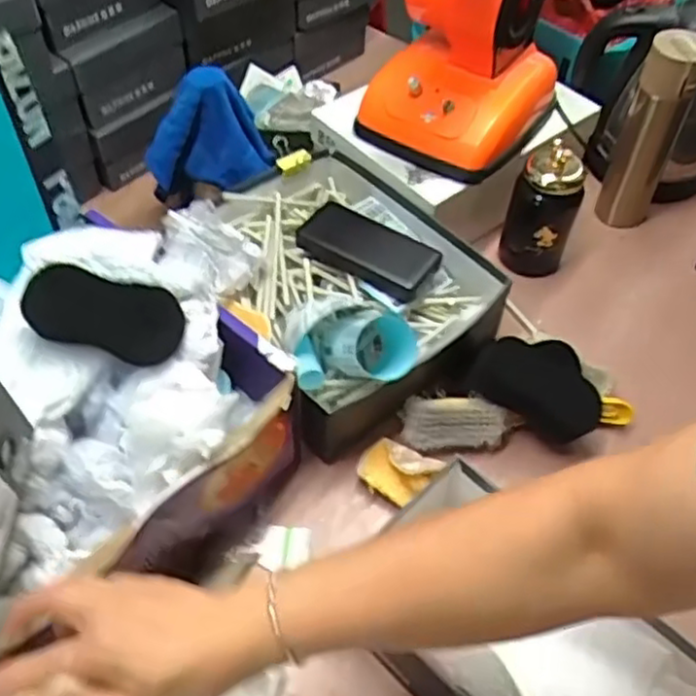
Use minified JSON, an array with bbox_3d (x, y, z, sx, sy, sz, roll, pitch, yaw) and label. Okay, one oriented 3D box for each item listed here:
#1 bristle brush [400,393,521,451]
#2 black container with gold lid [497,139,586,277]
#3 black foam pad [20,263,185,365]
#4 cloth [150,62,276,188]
[{"bbox_3d":[0.114,0.075,0.735,0.112,0.028,0.051,1,96,0],"label":"bristle brush"},{"bbox_3d":[0.231,-0.163,0.860,0.079,0.169,0.086,13,54,8],"label":"black container with gold lid"},{"bbox_3d":[-0.200,-0.028,0.598,0.122,0.013,0.063,17,92,-12],"label":"black foam pad"},{"bbox_3d":[-0.171,-0.243,0.849,0.138,0.134,0.060,-34,36,1],"label":"cloth"}]

